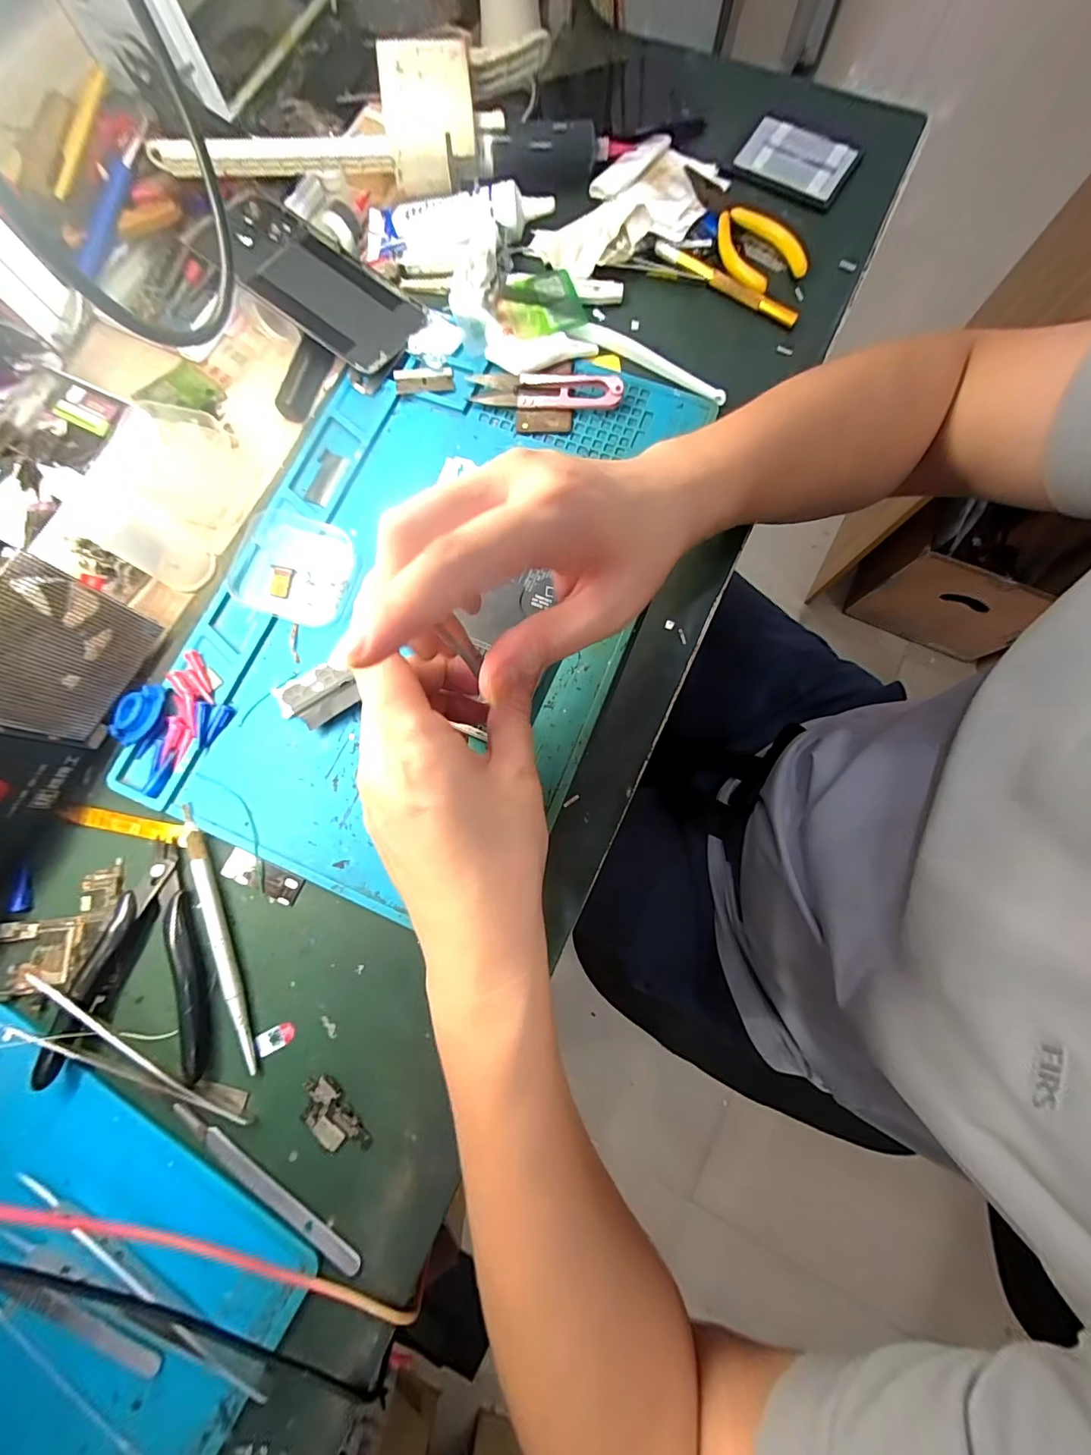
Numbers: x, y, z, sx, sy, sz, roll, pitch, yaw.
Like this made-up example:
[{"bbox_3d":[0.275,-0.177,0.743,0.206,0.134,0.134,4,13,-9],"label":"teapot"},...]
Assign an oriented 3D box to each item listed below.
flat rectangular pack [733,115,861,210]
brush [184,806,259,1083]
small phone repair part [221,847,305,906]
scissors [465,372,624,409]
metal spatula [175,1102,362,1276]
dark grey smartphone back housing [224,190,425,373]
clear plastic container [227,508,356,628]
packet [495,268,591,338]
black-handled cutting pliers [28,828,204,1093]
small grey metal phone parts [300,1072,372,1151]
[{"bbox_3d":[0.187,-0.422,0.344,0.079,0.008,0.054,29,81,6],"label":"flat rectangular pack"},{"bbox_3d":[-0.178,0.110,0.251,0.010,0.007,0.141,-21,80,-5],"label":"brush"},{"bbox_3d":[-0.159,0.084,0.259,0.045,0.004,0.017,26,80,4],"label":"small phone repair part"},{"bbox_3d":[-0.001,-0.226,0.307,0.102,0.016,0.023,5,79,0],"label":"scissors"},{"bbox_3d":[-0.139,0.227,0.229,0.117,0.004,0.010,34,71,8],"label":"metal spatula"},{"bbox_3d":[-0.161,-0.306,0.318,0.153,0.007,0.070,35,76,0],"label":"dark grey smartphone back housing"},{"bbox_3d":[-0.158,-0.099,0.288,0.071,0.014,0.063,12,79,1],"label":"clear plastic container"},{"bbox_3d":[-0.004,-0.295,0.323,0.061,0.010,0.053,-13,79,-4],"label":"packet"},{"bbox_3d":[-0.223,0.125,0.244,0.073,0.021,0.120,-10,79,-3],"label":"black-handled cutting pliers"},{"bbox_3d":[-0.108,0.198,0.234,0.021,0.004,0.042,-40,82,-8],"label":"small grey metal phone parts"}]

